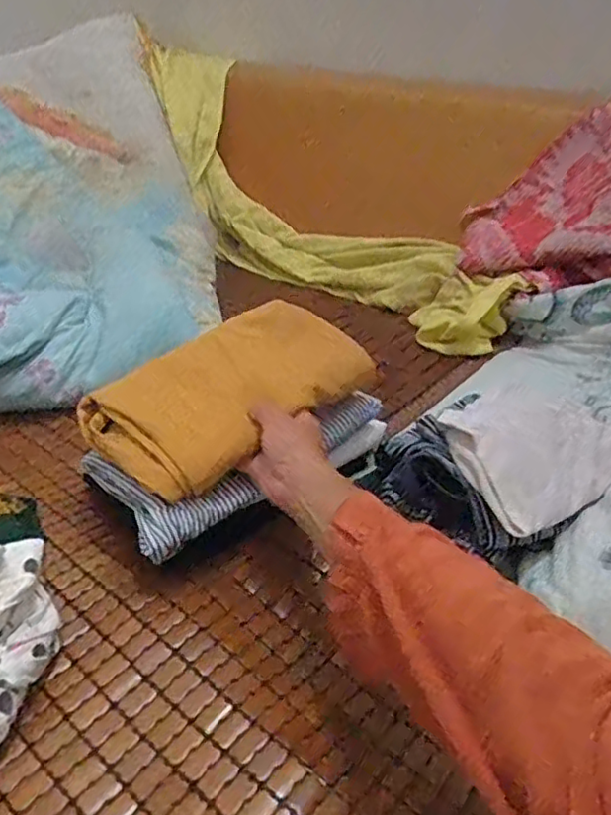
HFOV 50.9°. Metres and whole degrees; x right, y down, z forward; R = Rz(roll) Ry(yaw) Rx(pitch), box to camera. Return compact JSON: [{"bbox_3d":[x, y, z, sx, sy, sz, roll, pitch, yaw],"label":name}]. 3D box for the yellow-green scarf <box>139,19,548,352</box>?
[{"bbox_3d":[-0.040,-0.376,1.170,0.207,0.236,1.003,-27,56,-34],"label":"yellow-green scarf"}]

